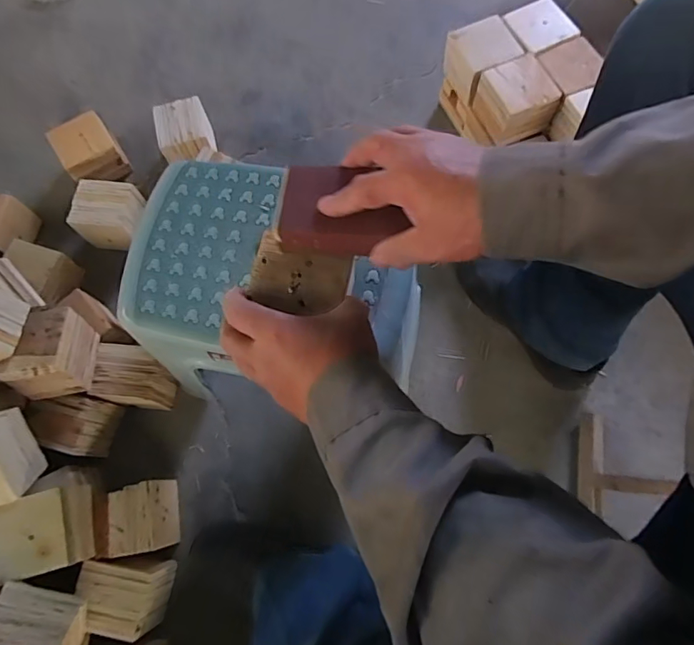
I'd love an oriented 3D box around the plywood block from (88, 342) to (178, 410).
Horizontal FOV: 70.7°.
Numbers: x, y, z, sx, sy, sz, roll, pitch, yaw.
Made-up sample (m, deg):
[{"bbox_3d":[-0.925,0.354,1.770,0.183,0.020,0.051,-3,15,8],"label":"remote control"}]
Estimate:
[{"bbox_3d":[-0.317,0.084,0.749,0.102,0.084,0.080,6,72,4],"label":"plywood block"}]

